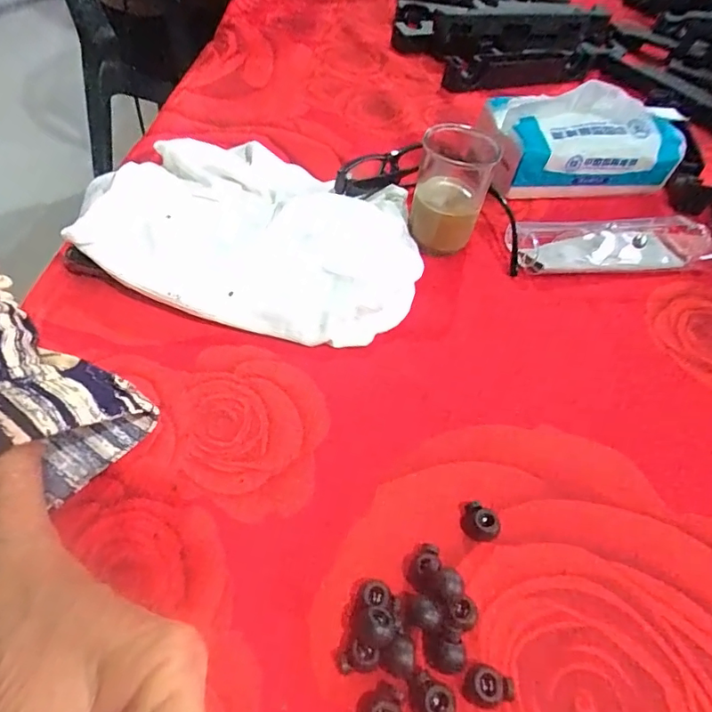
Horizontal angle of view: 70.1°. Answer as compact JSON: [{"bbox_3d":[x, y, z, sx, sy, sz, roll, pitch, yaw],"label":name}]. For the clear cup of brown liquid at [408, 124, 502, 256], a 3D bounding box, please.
[{"bbox_3d":[0.068,-0.118,0.371,0.050,0.079,0.055,3,51,-4],"label":"clear cup of brown liquid"}]

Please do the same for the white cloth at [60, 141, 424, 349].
[{"bbox_3d":[-0.071,-0.090,0.358,0.238,0.040,0.170,19,51,10],"label":"white cloth"}]

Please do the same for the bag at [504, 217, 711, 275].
[{"bbox_3d":[0.203,-0.087,0.398,0.161,0.021,0.050,-2,51,-8],"label":"bag"}]

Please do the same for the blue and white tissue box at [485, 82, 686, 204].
[{"bbox_3d":[0.196,-0.188,0.436,0.170,0.066,0.068,0,51,-5],"label":"blue and white tissue box"}]

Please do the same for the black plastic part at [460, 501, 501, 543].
[{"bbox_3d":[0.061,0.083,0.252,0.019,0.011,0.014,38,57,23],"label":"black plastic part"}]

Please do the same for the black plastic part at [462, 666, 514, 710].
[{"bbox_3d":[0.055,0.137,0.209,0.020,0.011,0.013,15,51,6],"label":"black plastic part"}]

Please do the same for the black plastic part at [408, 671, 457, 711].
[{"bbox_3d":[0.030,0.139,0.205,0.020,0.009,0.014,30,54,17],"label":"black plastic part"}]

